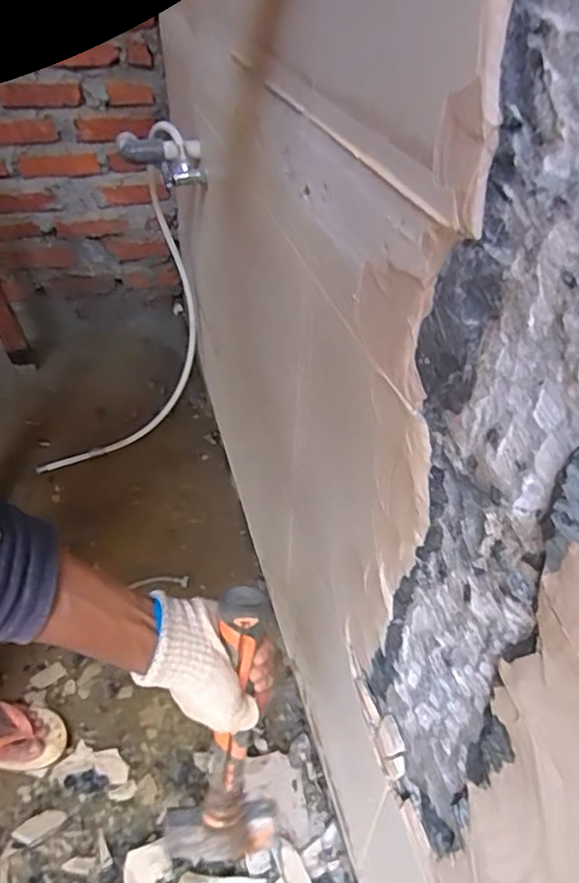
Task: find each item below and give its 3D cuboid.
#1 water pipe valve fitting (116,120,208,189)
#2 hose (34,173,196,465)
[{"bbox_3d":[-0.214,-0.474,1.008,0.135,0.075,0.102,-8,42,-10],"label":"water pipe valve fitting"},{"bbox_3d":[-0.354,-0.227,1.270,0.069,0.530,0.395,31,49,30],"label":"hose"}]

